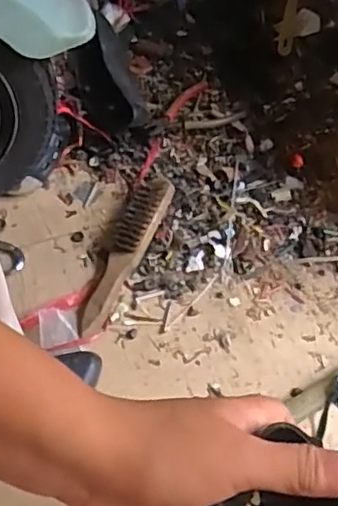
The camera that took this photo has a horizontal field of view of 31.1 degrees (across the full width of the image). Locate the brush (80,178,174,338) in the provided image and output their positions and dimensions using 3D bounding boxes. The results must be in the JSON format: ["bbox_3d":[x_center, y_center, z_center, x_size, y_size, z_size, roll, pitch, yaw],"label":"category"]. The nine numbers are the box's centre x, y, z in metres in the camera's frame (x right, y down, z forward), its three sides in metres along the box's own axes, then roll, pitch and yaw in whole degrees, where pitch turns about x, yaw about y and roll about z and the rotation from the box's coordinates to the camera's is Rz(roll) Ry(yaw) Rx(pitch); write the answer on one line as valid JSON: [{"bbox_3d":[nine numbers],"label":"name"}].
[{"bbox_3d":[-0.065,-0.004,0.820,0.059,0.039,0.248,21,64,13],"label":"brush"}]

